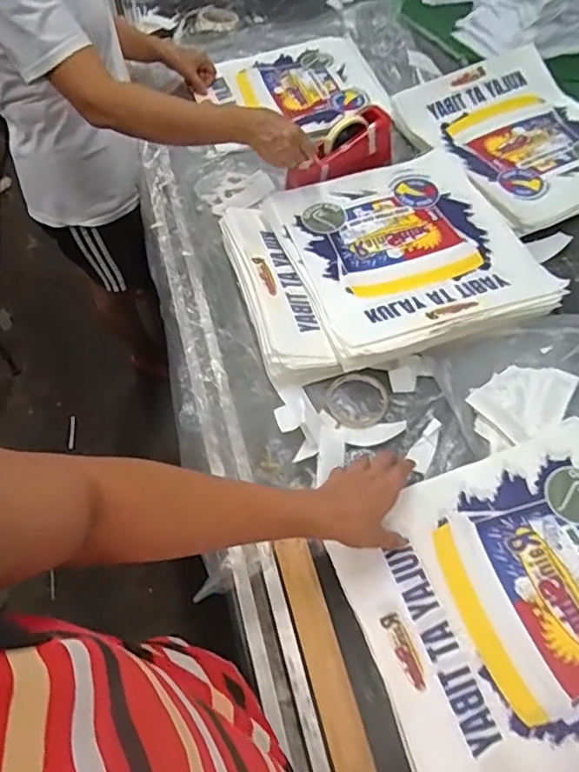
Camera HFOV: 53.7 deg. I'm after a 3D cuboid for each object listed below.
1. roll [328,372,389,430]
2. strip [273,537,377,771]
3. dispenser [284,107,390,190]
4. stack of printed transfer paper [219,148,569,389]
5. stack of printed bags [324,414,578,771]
[{"bbox_3d":[0.097,0.020,0.799,0.083,0.016,0.080,-2,57,3],"label":"roll"},{"bbox_3d":[0.060,0.352,0.548,0.040,0.026,0.414,-14,59,-8],"label":"strip"},{"bbox_3d":[0.087,-0.422,1.015,0.197,0.092,0.049,-21,39,-8],"label":"dispenser"},{"bbox_3d":[0.141,-0.209,0.907,0.443,0.061,0.389,-14,59,-8],"label":"stack of printed transfer paper"},{"bbox_3d":[0.270,0.231,0.630,0.380,0.032,0.335,-15,59,-9],"label":"stack of printed bags"}]

